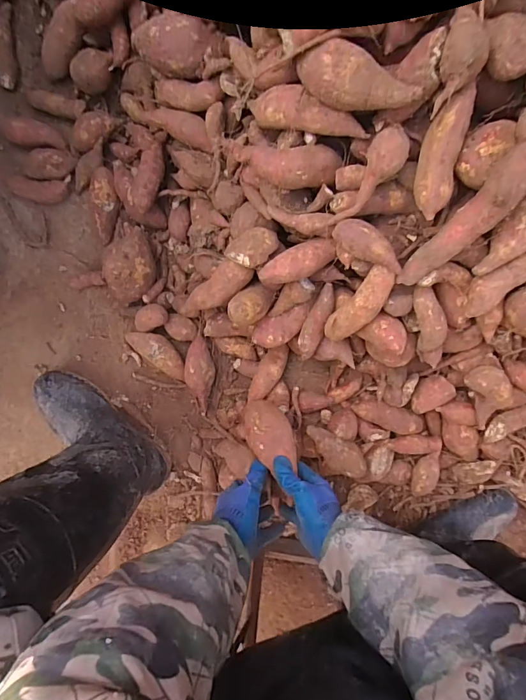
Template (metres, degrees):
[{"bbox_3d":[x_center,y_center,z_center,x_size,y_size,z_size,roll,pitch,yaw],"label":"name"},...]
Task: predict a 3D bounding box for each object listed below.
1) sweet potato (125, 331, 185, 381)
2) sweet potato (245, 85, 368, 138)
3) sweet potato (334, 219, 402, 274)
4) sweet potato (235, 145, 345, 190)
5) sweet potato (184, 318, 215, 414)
[{"bbox_3d":[-0.168,0.002,0.676,0.114,0.047,0.047,40,94,-4],"label":"sweet potato"},{"bbox_3d":[0.044,-0.248,0.436,0.131,0.038,0.034,20,95,11],"label":"sweet potato"},{"bbox_3d":[0.118,-0.114,0.472,0.036,0.033,0.084,-41,95,3],"label":"sweet potato"},{"bbox_3d":[0.029,-0.201,0.457,0.115,0.035,0.045,-3,96,-1],"label":"sweet potato"},{"bbox_3d":[-0.101,0.032,0.669,0.045,0.047,0.141,2,96,-1],"label":"sweet potato"}]

